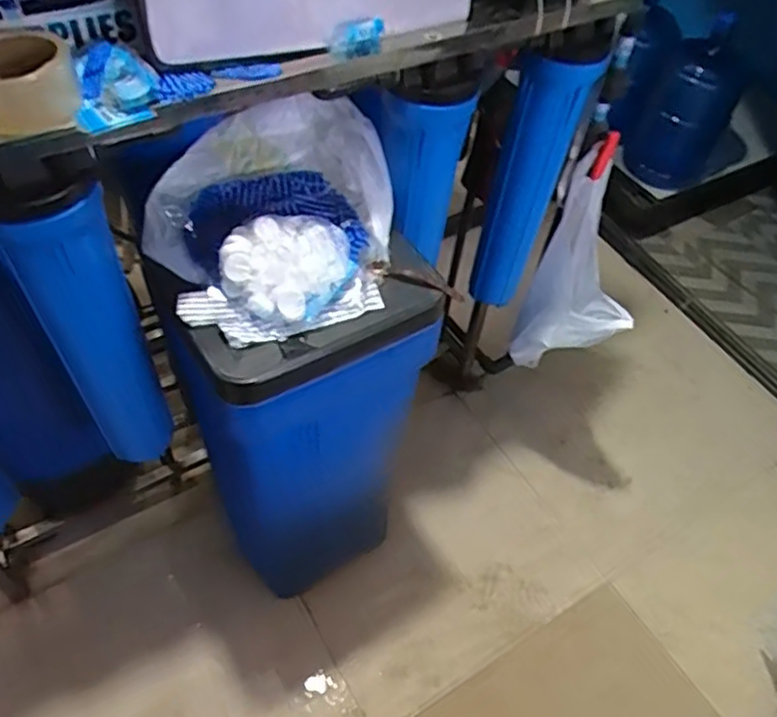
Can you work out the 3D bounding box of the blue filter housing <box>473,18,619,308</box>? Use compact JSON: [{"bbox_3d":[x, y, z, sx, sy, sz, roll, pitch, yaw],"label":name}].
[{"bbox_3d":[0.242,-0.303,1.101,0.103,0.512,0.113,20,52,11],"label":"blue filter housing"}]

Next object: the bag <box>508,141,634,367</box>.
[{"bbox_3d":[0.367,-0.138,1.240,0.182,0.386,0.203,20,52,11],"label":"bag"}]

